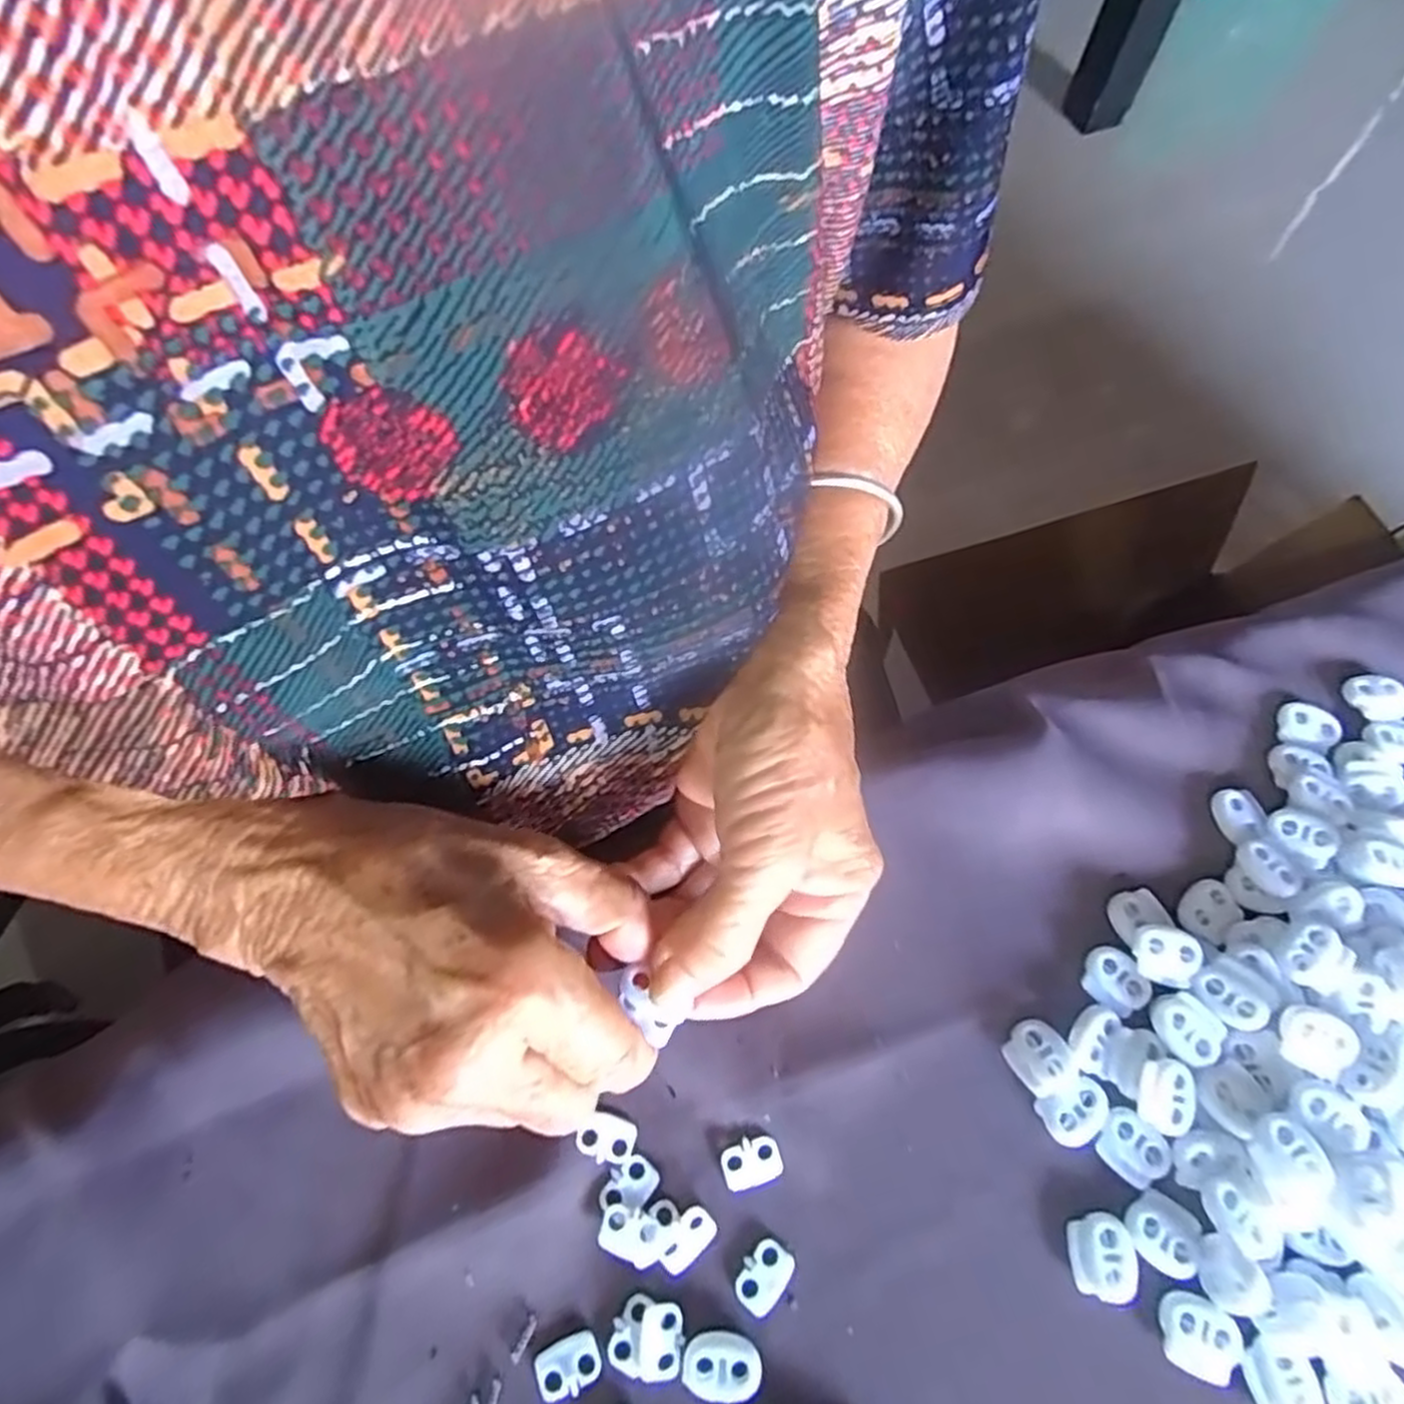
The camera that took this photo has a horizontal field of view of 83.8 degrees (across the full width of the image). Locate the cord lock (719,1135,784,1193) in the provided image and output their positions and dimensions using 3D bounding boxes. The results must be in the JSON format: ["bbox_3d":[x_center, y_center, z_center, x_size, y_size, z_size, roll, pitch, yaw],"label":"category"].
[{"bbox_3d":[0.016,0.146,0.249,0.019,0.004,0.013,-19,66,-8],"label":"cord lock"}]

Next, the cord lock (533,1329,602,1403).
[{"bbox_3d":[-0.039,0.193,0.227,0.019,0.004,0.013,-21,67,-9],"label":"cord lock"}]

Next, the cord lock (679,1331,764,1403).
[{"bbox_3d":[0.006,0.193,0.227,0.023,0.005,0.016,3,65,2],"label":"cord lock"}]

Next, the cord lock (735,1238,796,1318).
[{"bbox_3d":[0.019,0.174,0.237,0.013,0.004,0.019,37,71,16],"label":"cord lock"}]

